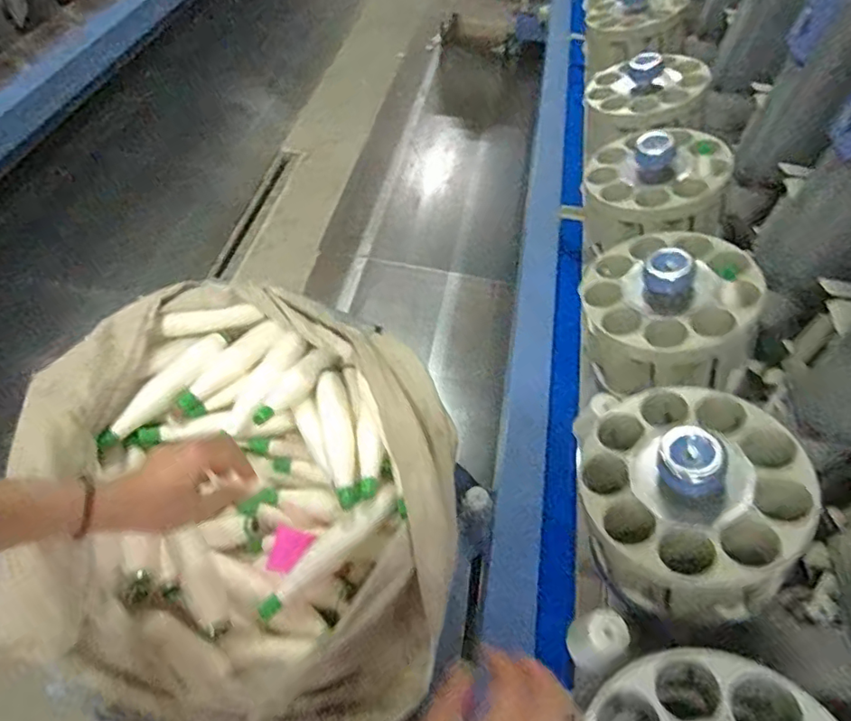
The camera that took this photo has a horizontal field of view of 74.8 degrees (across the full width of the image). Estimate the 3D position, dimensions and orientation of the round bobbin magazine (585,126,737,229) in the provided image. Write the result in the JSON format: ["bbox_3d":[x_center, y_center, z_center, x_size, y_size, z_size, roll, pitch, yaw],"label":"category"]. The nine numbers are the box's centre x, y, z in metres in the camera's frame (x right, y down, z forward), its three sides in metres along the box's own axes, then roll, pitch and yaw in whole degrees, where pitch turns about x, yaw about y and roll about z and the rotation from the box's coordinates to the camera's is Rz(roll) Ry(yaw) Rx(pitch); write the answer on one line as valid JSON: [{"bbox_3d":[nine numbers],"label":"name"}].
[{"bbox_3d":[0.427,-0.345,1.040,0.248,0.092,0.248,17,70,28],"label":"round bobbin magazine"}]

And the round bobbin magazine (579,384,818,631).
[{"bbox_3d":[0.315,0.146,0.674,0.244,0.128,0.232,2,53,-3],"label":"round bobbin magazine"}]

